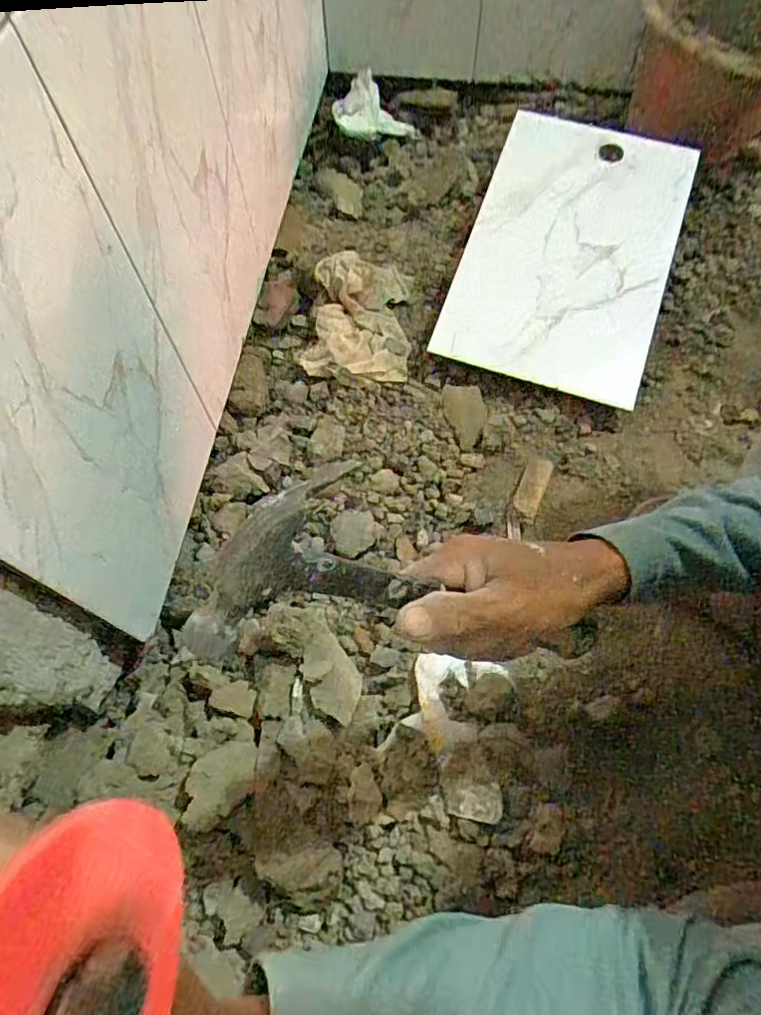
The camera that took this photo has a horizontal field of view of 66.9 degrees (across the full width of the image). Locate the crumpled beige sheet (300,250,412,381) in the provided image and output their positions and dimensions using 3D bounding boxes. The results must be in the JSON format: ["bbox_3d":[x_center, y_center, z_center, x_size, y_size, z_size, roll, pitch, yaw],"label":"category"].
[{"bbox_3d":[-0.022,-0.258,0.736,0.125,0.049,0.210,6,64,1],"label":"crumpled beige sheet"}]

